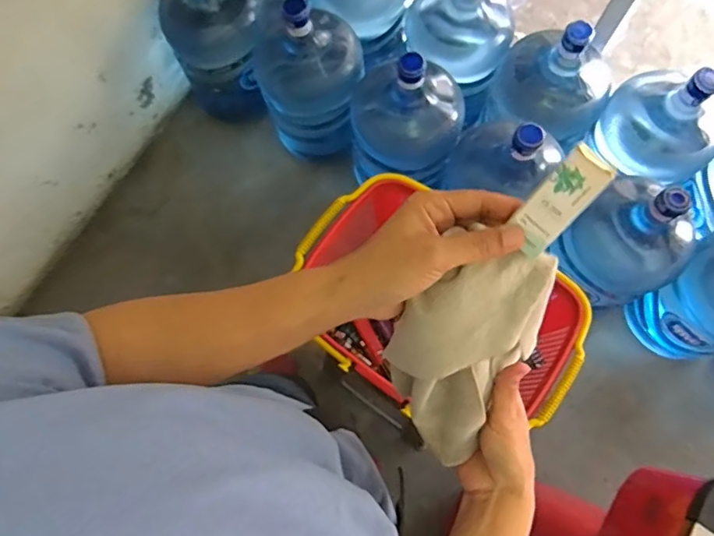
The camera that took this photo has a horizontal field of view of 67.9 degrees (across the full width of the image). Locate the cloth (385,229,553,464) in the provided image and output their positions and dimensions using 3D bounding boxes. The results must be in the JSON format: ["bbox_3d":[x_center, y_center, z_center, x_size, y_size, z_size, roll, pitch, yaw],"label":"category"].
[{"bbox_3d":[0.077,0.070,0.413,0.100,0.198,0.057,14,41,5],"label":"cloth"}]

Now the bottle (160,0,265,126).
[{"bbox_3d":[-0.361,-0.615,1.398,0.265,0.451,0.292,-25,75,-6],"label":"bottle"}]

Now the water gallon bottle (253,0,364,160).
[{"bbox_3d":[-0.111,-0.482,1.326,0.248,0.431,0.239,-25,75,-6],"label":"water gallon bottle"}]

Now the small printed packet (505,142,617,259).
[{"bbox_3d":[0.123,-0.039,0.325,0.029,0.008,0.071,39,121,11],"label":"small printed packet"}]

